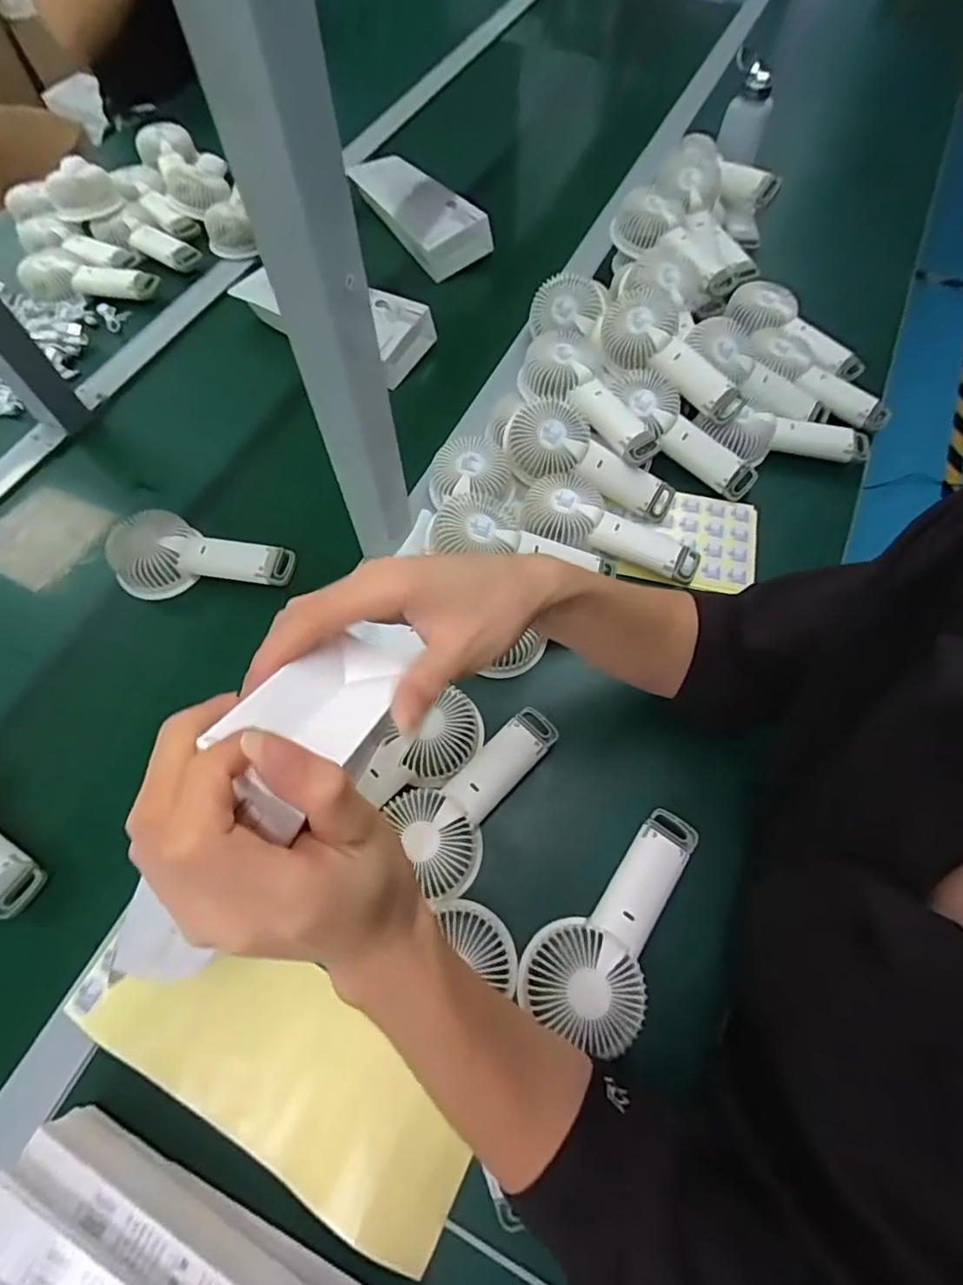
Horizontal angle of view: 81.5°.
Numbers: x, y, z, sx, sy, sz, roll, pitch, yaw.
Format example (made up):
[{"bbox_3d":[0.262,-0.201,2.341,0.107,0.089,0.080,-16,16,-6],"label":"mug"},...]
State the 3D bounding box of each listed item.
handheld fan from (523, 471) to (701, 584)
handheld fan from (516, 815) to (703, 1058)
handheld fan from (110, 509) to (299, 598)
[{"bbox_3d":[0.129,-0.119,0.559,0.178,0.037,0.078,16,66,8],"label":"handheld fan"},{"bbox_3d":[0.105,0.200,0.413,0.078,0.039,0.166,34,70,15],"label":"handheld fan"},{"bbox_3d":[-0.278,-0.086,0.558,0.172,0.046,0.081,6,65,4],"label":"handheld fan"}]

